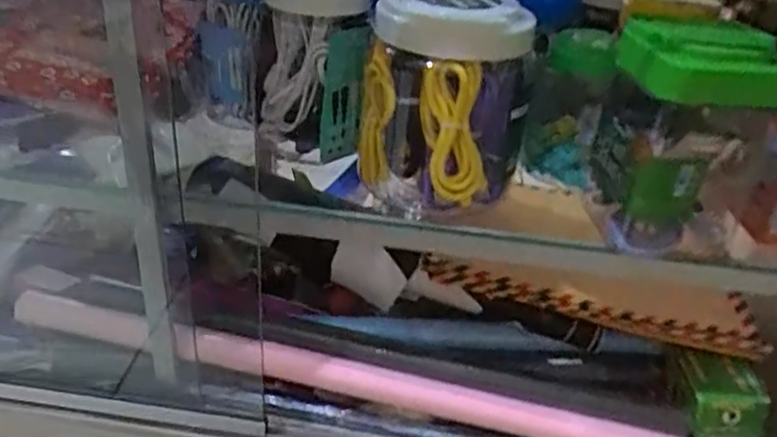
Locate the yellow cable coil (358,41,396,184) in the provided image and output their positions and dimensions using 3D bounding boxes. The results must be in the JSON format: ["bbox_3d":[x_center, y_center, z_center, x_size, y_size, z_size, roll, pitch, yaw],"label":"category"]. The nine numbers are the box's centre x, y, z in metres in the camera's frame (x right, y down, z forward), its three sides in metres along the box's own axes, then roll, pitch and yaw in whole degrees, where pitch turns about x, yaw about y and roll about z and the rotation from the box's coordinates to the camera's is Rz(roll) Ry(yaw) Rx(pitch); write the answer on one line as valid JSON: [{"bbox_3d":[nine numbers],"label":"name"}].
[{"bbox_3d":[-0.011,-0.088,0.599,0.023,0.135,0.067,1,31,-7],"label":"yellow cable coil"}]

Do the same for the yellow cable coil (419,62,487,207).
[{"bbox_3d":[0.054,-0.068,0.534,0.059,0.115,0.020,7,31,3],"label":"yellow cable coil"}]

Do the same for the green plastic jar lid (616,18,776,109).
[{"bbox_3d":[0.230,-0.118,0.494,0.112,0.042,0.084,5,31,0],"label":"green plastic jar lid"}]

